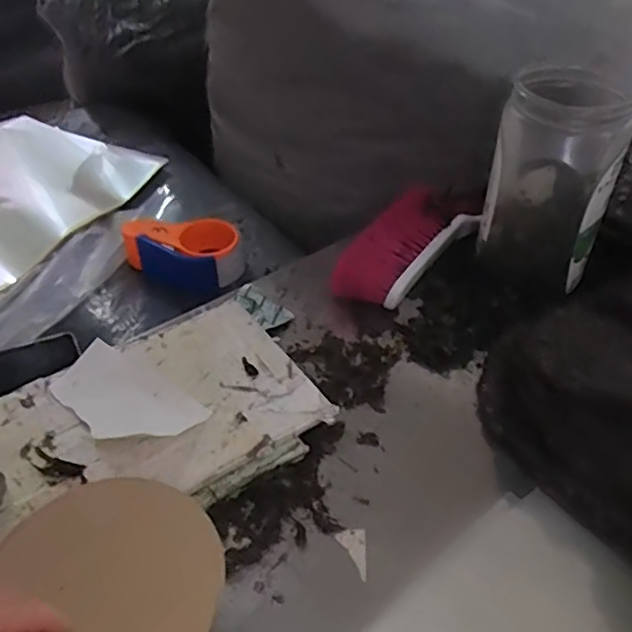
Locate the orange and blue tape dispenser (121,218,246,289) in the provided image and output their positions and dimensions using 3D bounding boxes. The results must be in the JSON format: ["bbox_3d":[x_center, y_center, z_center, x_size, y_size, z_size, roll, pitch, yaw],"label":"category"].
[{"bbox_3d":[-0.173,-0.086,0.808,0.158,0.063,0.075,18,46,19],"label":"orange and blue tape dispenser"}]

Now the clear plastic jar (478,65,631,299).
[{"bbox_3d":[0.228,-0.129,0.626,0.107,0.184,0.112,14,45,15],"label":"clear plastic jar"}]

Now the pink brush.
[{"bbox_3d":[0.094,-0.073,0.694,0.087,0.050,0.205,26,49,25],"label":"pink brush"}]

